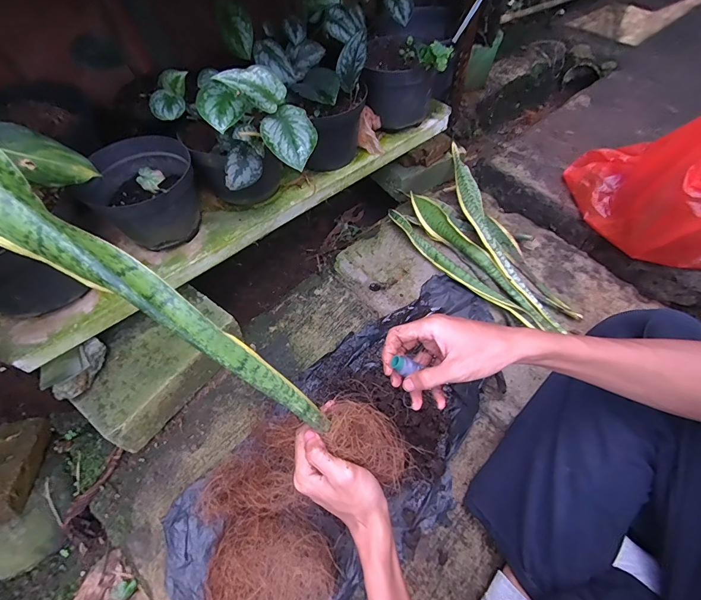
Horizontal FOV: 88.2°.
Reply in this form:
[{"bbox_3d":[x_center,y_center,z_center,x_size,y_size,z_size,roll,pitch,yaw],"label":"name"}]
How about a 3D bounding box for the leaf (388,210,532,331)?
[{"bbox_3d":[0.212,-0.076,0.766,0.042,0.030,0.386,-35,63,-18],"label":"leaf"}]

